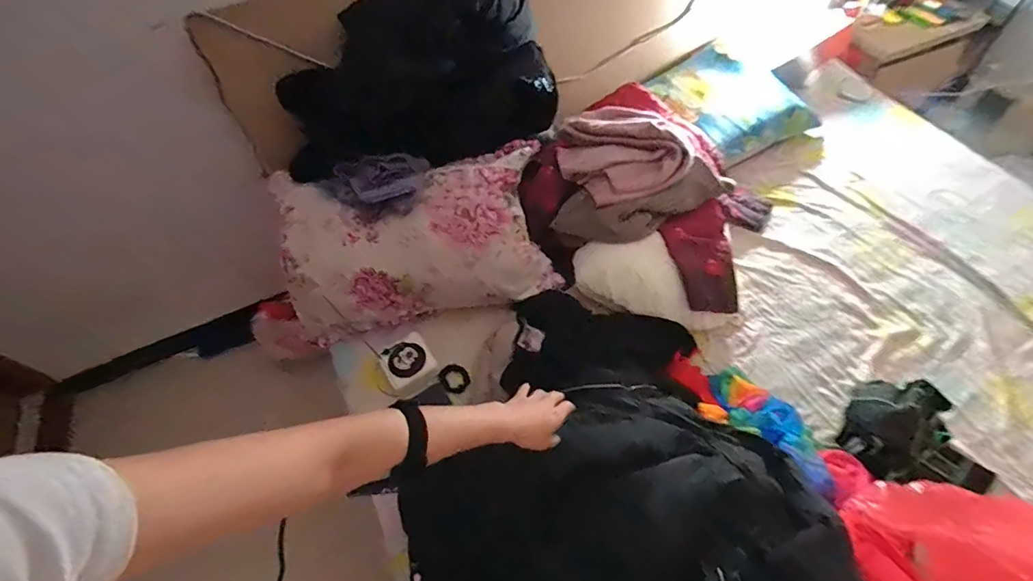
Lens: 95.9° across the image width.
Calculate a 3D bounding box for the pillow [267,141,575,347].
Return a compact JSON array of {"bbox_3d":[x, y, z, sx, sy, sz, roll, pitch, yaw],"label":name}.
[{"bbox_3d":[-0.233,-0.112,1.081,0.610,0.371,0.138,-13,14,-2],"label":"pillow"}]

